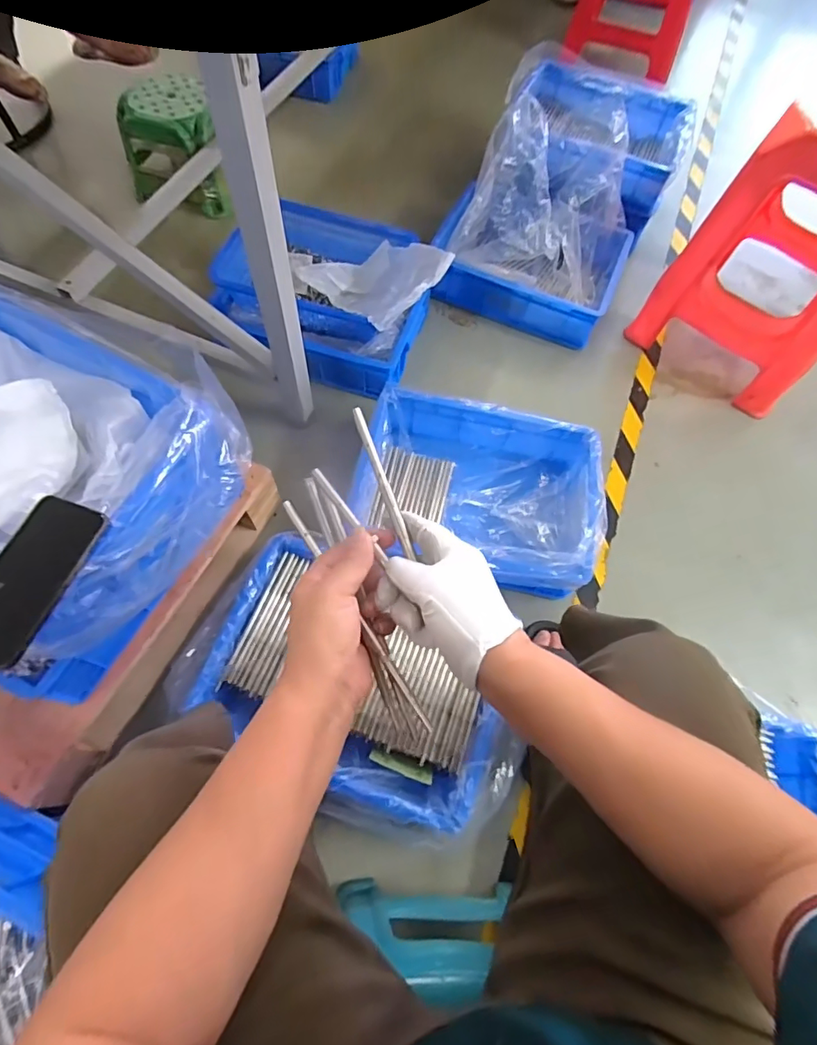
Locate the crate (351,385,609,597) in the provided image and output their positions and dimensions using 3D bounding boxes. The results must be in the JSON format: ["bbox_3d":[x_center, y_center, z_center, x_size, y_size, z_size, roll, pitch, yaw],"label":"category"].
[{"bbox_3d":[0.121,-0.050,0.933,0.417,0.152,0.319,14,64,3],"label":"crate"}]

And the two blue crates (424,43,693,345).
[{"bbox_3d":[0.391,-0.826,1.253,0.407,0.241,0.779,23,65,8],"label":"two blue crates"}]

